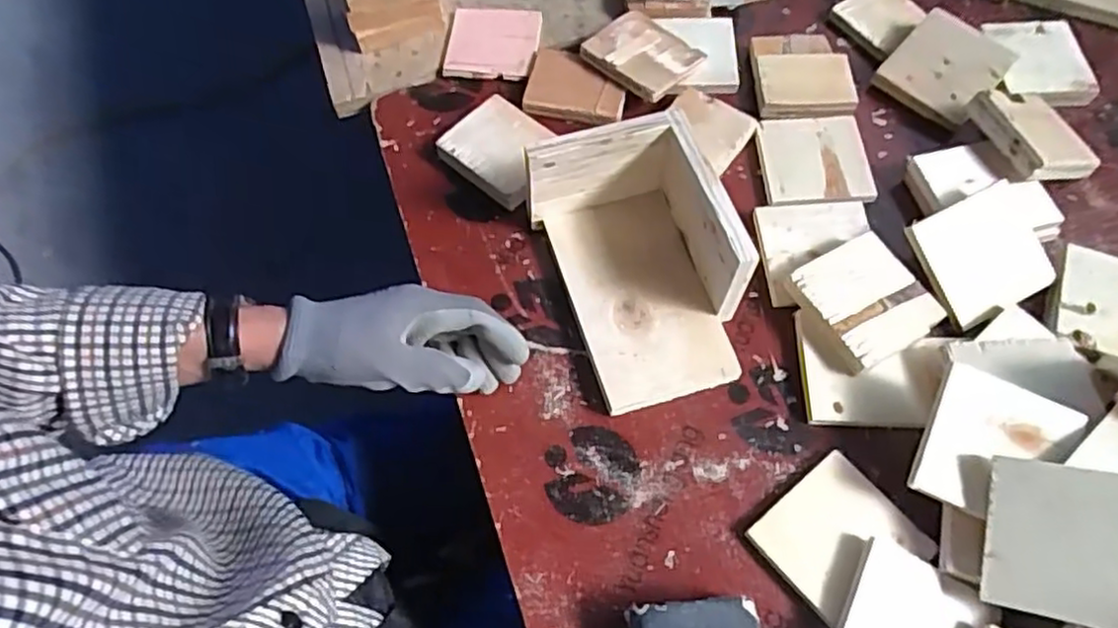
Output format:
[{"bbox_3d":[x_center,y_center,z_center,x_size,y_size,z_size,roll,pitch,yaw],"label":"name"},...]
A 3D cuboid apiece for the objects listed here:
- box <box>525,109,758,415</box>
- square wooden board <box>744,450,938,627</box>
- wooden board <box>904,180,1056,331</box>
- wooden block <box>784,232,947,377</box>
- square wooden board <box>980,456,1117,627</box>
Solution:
[{"bbox_3d":[0.067,-0.040,0.530,0.127,0.094,0.192,-19,65,-8],"label":"box"},{"bbox_3d":[0.189,0.152,0.477,0.091,0.011,0.084,-36,67,-15],"label":"square wooden board"},{"bbox_3d":[0.333,-0.047,0.554,0.101,0.007,0.089,-23,86,-10],"label":"wooden board"},{"bbox_3d":[0.232,-0.009,0.539,0.085,0.021,0.090,-25,65,-10],"label":"wooden block"},{"bbox_3d":[0.307,0.138,0.421,0.087,0.004,0.089,5,80,31],"label":"square wooden board"}]

